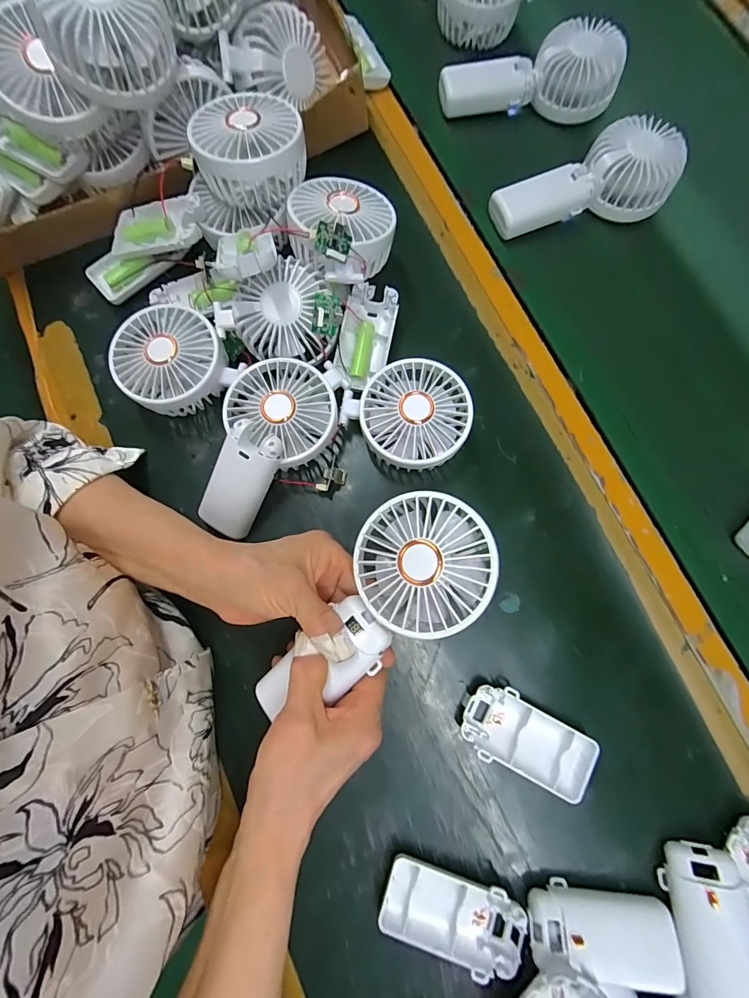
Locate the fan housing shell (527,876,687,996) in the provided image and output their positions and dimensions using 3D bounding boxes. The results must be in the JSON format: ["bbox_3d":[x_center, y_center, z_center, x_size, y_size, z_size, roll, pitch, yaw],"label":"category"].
[{"bbox_3d":[0.150,0.288,0.265,0.092,0.027,0.039,8,78,0],"label":"fan housing shell"}]

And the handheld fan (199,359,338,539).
[{"bbox_3d":[-0.085,-0.039,0.321,0.087,0.060,0.145,21,78,3],"label":"handheld fan"}]

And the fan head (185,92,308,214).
[{"bbox_3d":[-0.097,-0.279,0.321,0.081,0.045,0.076,0,78,-1],"label":"fan head"}]

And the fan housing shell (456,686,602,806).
[{"bbox_3d":[0.112,0.177,0.297,0.094,0.016,0.049,25,78,4],"label":"fan housing shell"}]

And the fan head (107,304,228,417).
[{"bbox_3d":[-0.169,-0.114,0.342,0.084,0.049,0.085,0,78,-1],"label":"fan head"}]

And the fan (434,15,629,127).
[{"bbox_3d":[0.159,-0.434,0.410,0.179,0.051,0.063,-2,78,-2],"label":"fan"}]

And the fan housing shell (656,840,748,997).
[{"bbox_3d":[0.216,0.279,0.254,0.038,0.028,0.093,6,60,0],"label":"fan housing shell"}]

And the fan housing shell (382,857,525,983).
[{"bbox_3d":[0.053,0.284,0.275,0.095,0.017,0.050,15,78,2],"label":"fan housing shell"}]

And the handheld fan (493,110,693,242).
[{"bbox_3d":[0.200,-0.306,0.386,0.179,0.048,0.074,-11,78,-4],"label":"handheld fan"}]

